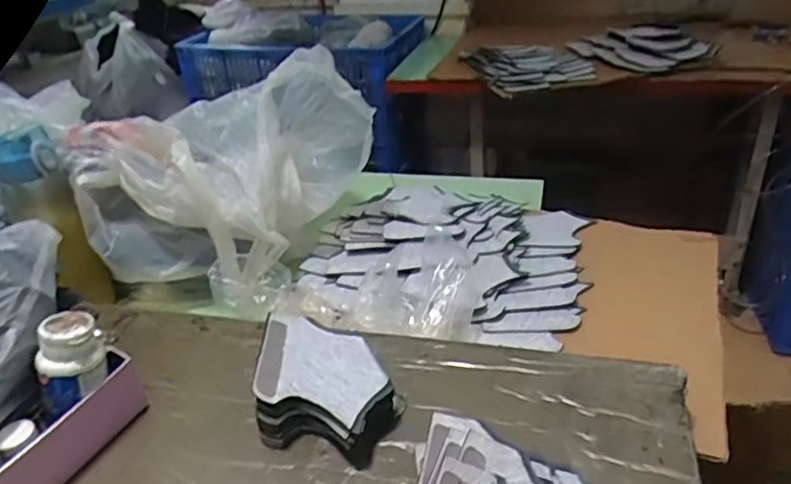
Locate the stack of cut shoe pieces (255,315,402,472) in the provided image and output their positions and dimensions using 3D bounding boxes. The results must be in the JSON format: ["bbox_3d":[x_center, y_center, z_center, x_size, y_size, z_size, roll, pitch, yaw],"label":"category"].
[{"bbox_3d":[-0.062,0.120,0.526,0.129,0.057,0.112,5,34,19],"label":"stack of cut shoe pieces"}]

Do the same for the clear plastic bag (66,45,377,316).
[{"bbox_3d":[-0.201,-0.119,0.785,0.307,0.203,0.376,7,35,22],"label":"clear plastic bag"}]

